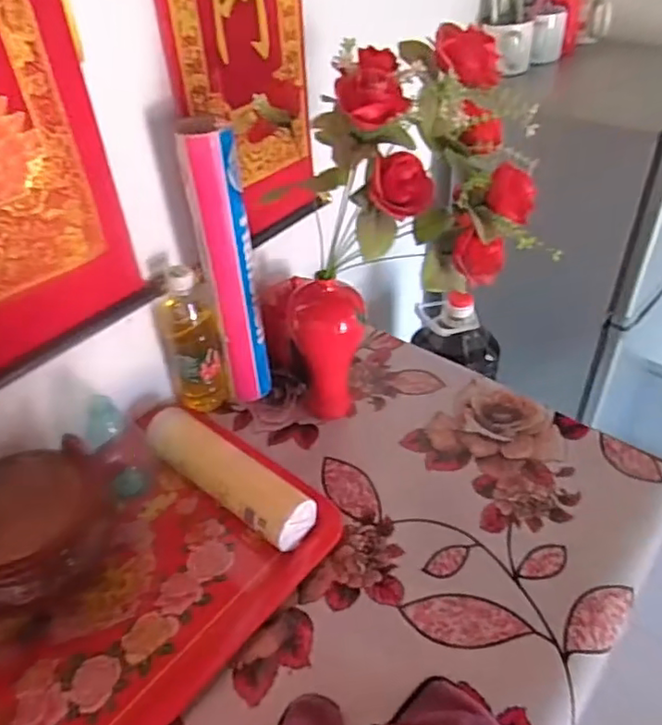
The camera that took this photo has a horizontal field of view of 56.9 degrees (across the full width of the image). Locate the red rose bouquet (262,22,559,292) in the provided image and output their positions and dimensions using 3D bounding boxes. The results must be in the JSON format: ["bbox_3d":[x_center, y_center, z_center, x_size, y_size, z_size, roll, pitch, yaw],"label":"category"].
[{"bbox_3d":[0.099,-0.203,0.594,0.180,0.196,0.169,6,43,10],"label":"red rose bouquet"}]

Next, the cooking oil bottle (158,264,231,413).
[{"bbox_3d":[-0.180,-0.025,0.790,0.077,0.202,0.052,-11,42,-9],"label":"cooking oil bottle"}]

